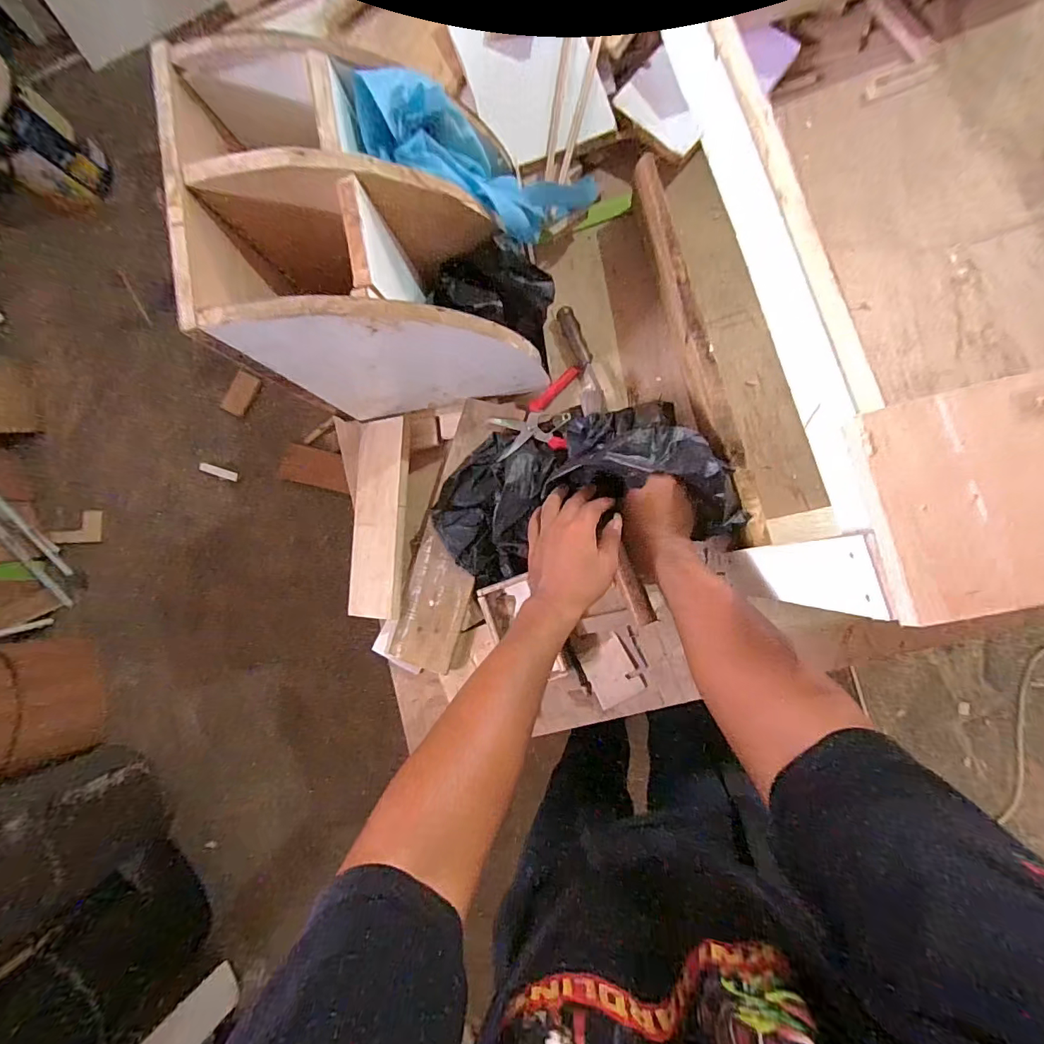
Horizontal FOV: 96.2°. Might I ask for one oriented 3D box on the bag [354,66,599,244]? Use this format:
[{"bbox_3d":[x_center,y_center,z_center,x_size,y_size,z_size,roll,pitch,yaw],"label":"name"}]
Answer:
[{"bbox_3d":[-0.030,-0.395,0.550,0.067,0.315,0.118,-16,81,48],"label":"bag"}]

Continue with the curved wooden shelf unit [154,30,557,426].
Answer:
[{"bbox_3d":[-0.153,-0.317,0.551,0.291,0.299,0.286,-9,84,8],"label":"curved wooden shelf unit"}]

